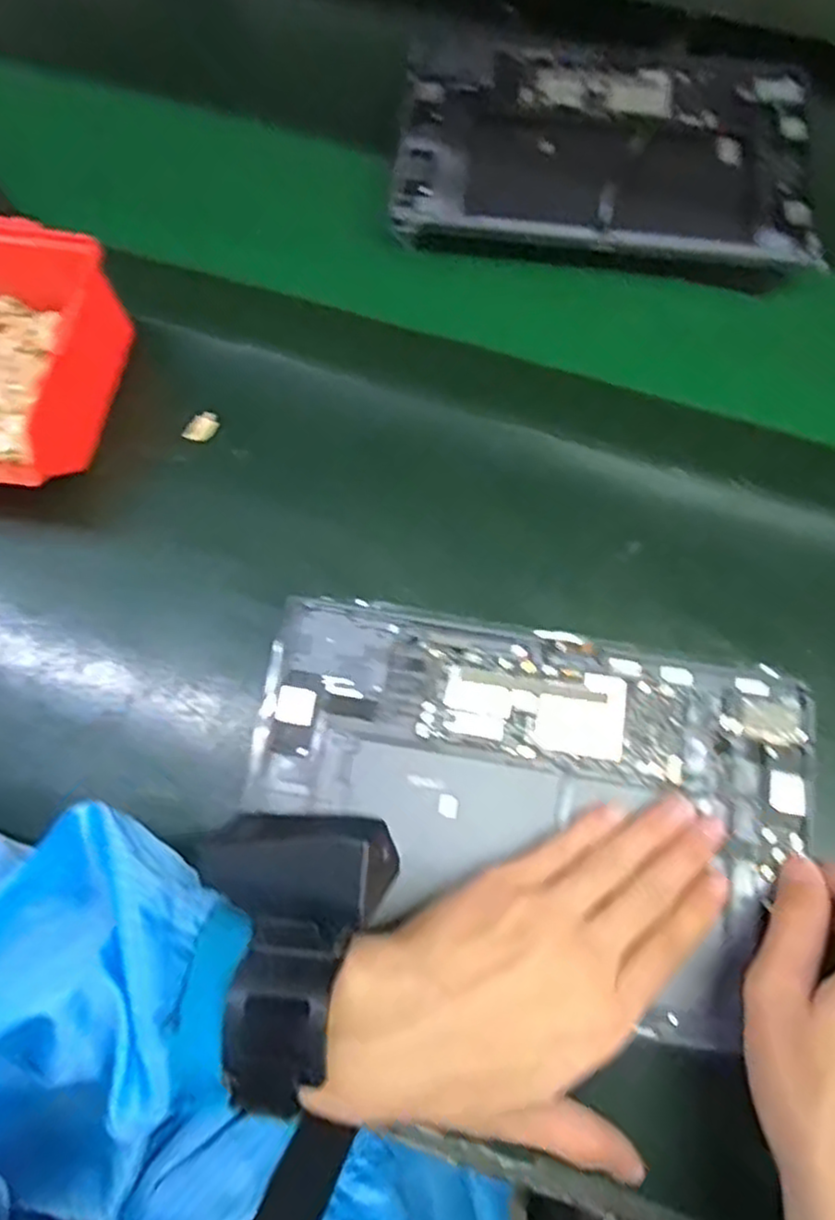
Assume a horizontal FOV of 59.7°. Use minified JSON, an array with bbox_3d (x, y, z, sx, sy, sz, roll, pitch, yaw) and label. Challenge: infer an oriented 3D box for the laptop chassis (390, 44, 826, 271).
[{"bbox_3d":[0.119,-0.291,0.468,0.254,0.026,0.157,5,71,2],"label":"laptop chassis"}]

